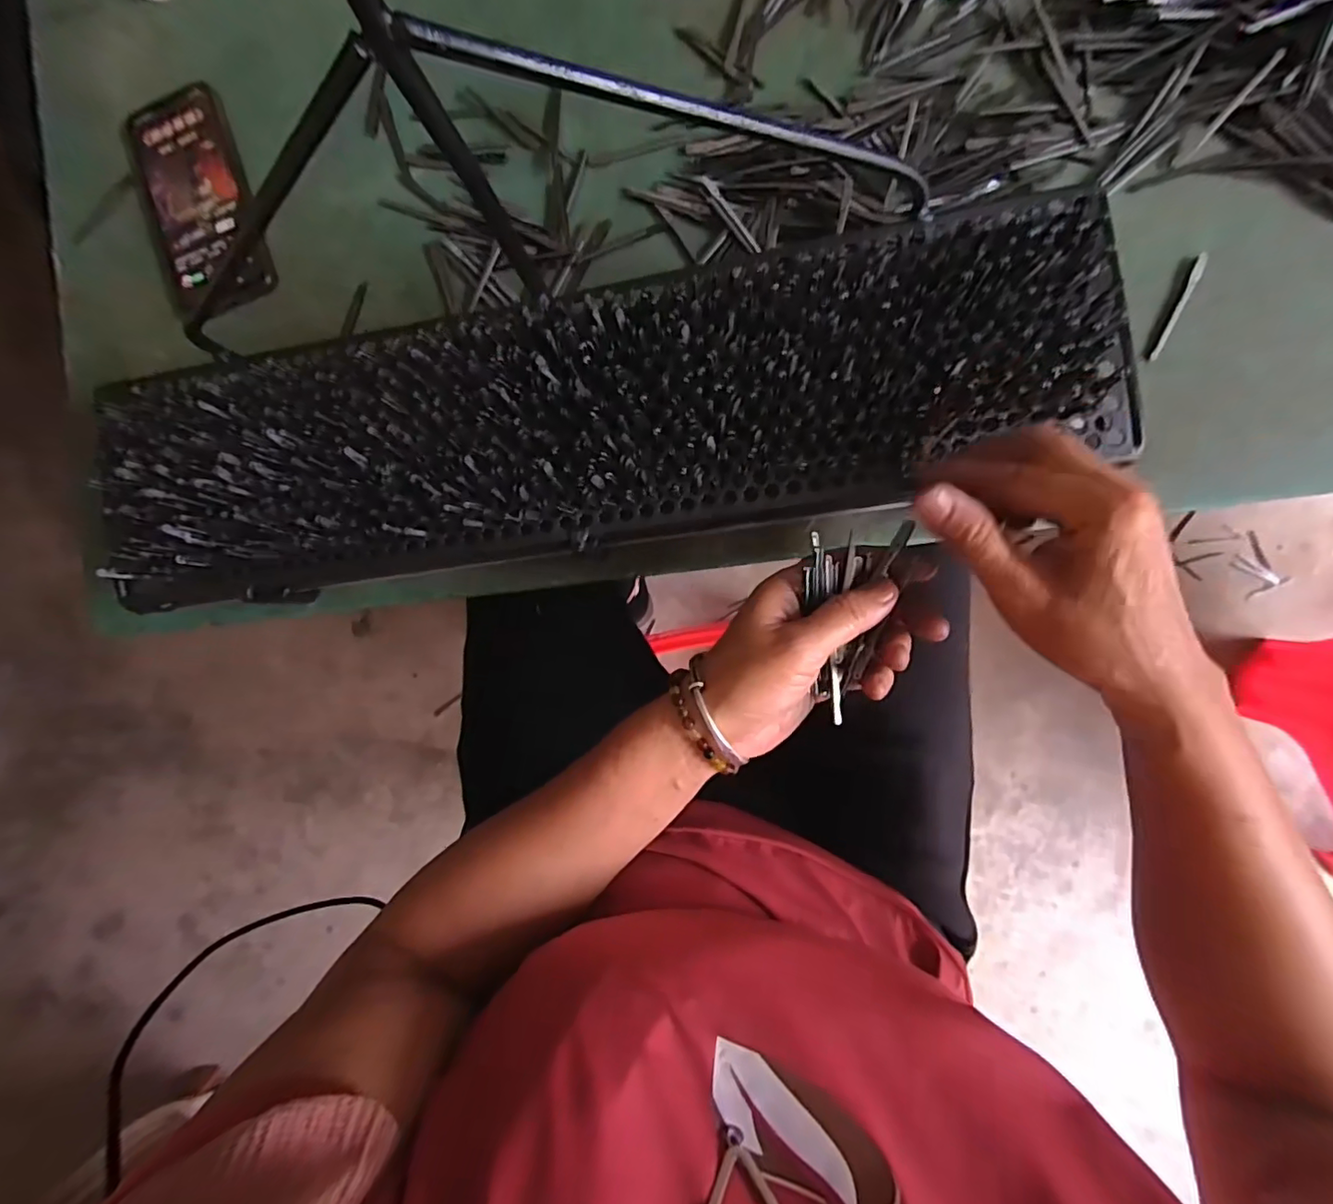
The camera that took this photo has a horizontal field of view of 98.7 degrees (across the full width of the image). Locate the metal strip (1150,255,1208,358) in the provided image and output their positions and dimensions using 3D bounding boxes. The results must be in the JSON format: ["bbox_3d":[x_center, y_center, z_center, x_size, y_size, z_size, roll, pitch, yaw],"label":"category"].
[{"bbox_3d":[0.311,-0.178,0.346,0.006,0.004,0.066,23,94,7],"label":"metal strip"}]

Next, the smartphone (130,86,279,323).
[{"bbox_3d":[-0.349,-0.291,0.422,0.083,0.014,0.169,-18,89,8],"label":"smartphone"}]

